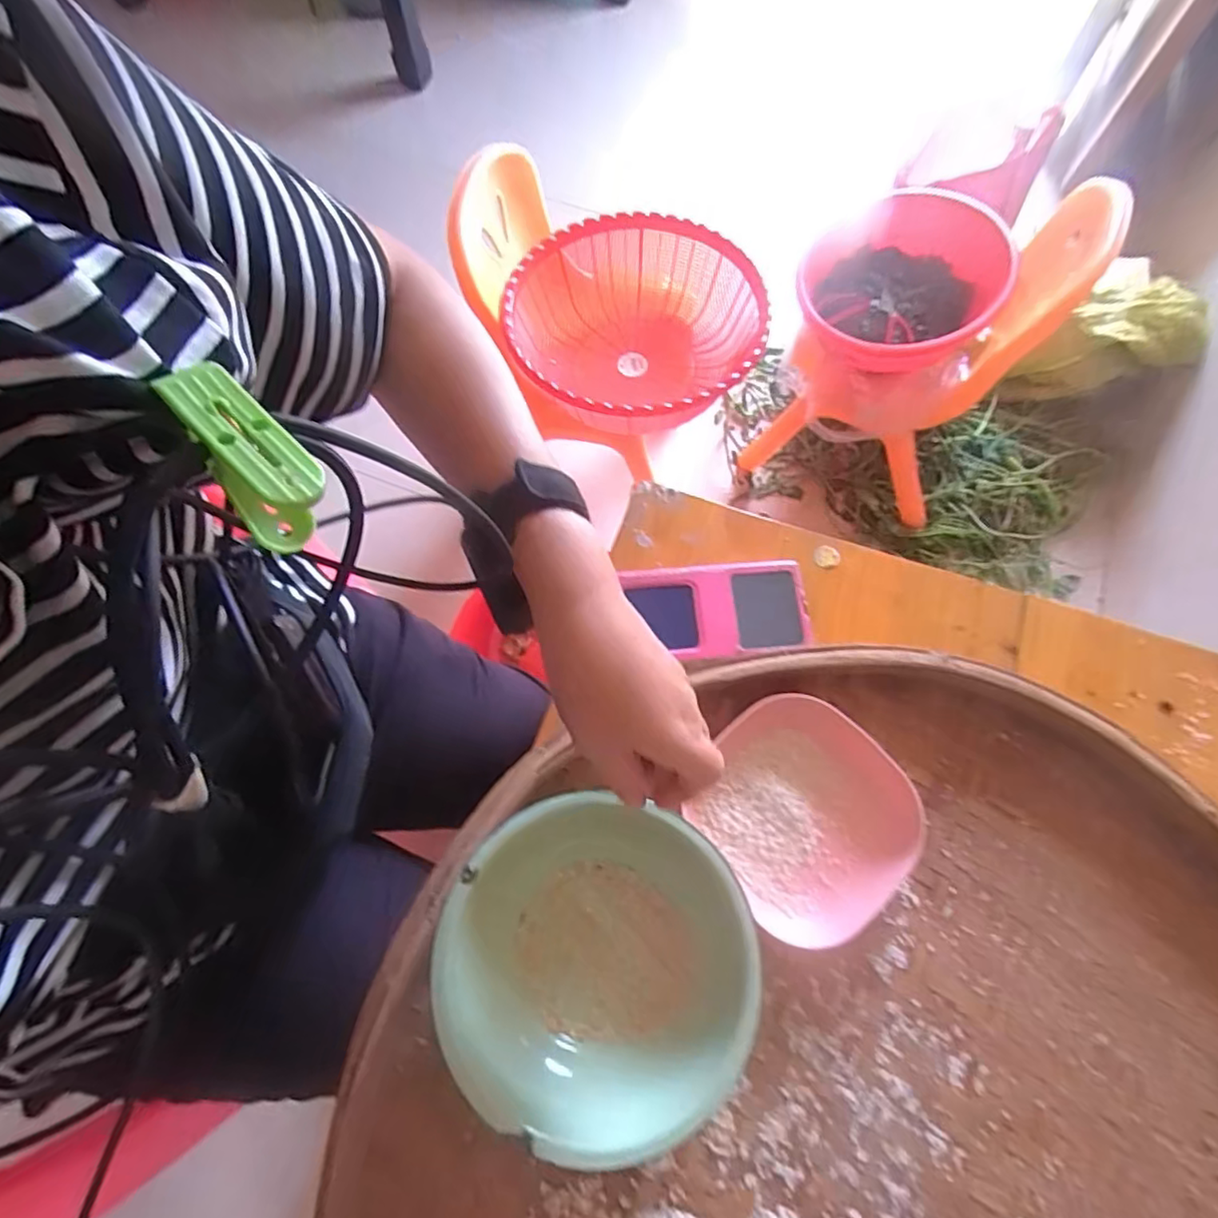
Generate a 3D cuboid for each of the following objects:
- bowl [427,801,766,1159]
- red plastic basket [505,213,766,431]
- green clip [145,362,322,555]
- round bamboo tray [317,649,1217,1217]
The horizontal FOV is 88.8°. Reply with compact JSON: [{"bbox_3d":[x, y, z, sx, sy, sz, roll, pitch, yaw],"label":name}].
[{"bbox_3d":[-0.008,0.218,0.391,0.182,0.060,0.179,0,71,-1],"label":"bowl"},{"bbox_3d":[0.048,-0.392,0.896,0.312,0.161,0.346,-29,73,-10],"label":"red plastic basket"},{"bbox_3d":[-0.103,-0.041,0.180,0.051,0.032,0.020,46,62,9],"label":"green clip"},{"bbox_3d":[0.167,0.347,0.354,0.630,0.058,0.641,0,71,-1],"label":"round bamboo tray"}]

